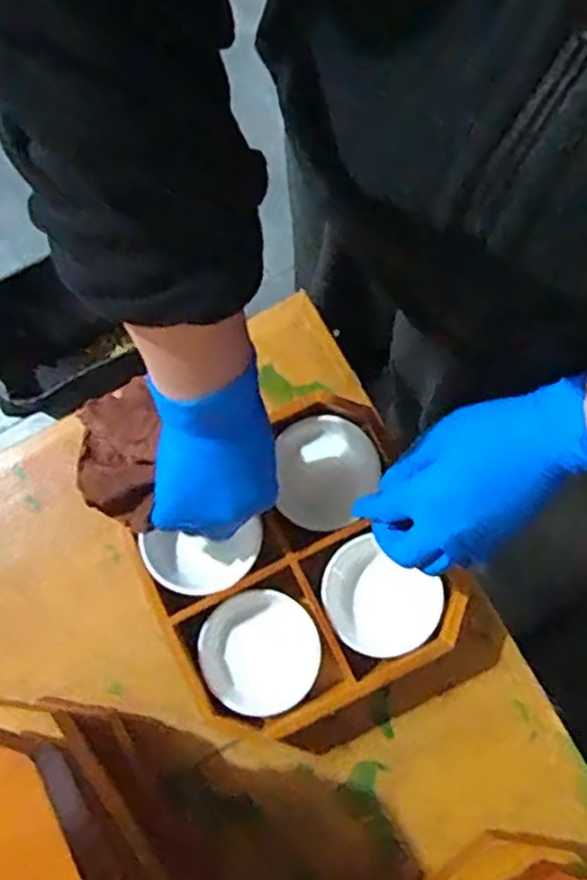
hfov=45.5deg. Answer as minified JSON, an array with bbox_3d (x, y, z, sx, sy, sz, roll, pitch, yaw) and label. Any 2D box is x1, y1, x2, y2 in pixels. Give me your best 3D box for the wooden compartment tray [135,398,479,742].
[{"bbox_3d":[0.002,0.092,0.521,0.206,0.064,0.202,-25,78,-4],"label":"wooden compartment tray"}]

